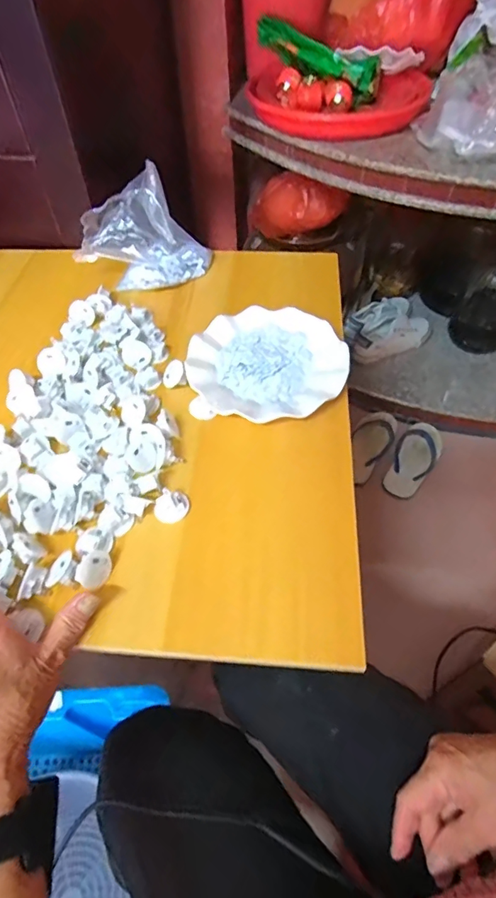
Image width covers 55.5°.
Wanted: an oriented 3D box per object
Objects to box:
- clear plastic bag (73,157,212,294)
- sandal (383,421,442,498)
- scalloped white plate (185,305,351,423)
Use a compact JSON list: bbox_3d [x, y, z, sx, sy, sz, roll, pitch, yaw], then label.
[{"bbox_3d":[-0.150,-0.300,0.661,0.133,0.108,0.145,32,60,23],"label":"clear plastic bag"},{"bbox_3d":[0.399,0.015,1.127,0.095,0.032,0.239,30,59,22],"label":"sandal"},{"bbox_3d":[0.023,-0.101,0.552,0.177,0.021,0.183,-1,53,1],"label":"scalloped white plate"}]

